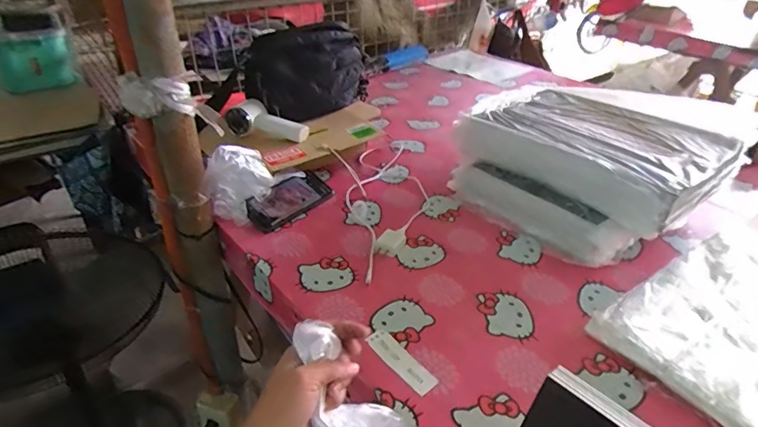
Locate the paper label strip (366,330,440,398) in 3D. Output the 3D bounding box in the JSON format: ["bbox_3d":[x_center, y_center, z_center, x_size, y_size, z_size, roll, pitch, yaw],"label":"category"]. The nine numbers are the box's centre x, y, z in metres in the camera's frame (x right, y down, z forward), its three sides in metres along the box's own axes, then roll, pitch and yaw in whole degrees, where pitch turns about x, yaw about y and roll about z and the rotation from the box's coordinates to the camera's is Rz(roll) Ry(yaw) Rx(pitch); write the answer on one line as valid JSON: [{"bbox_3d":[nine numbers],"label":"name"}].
[{"bbox_3d":[0.027,0.182,0.594,0.031,0.006,0.107,-23,40,-32],"label":"paper label strip"}]

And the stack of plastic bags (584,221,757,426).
[{"bbox_3d":[0.494,0.140,0.607,0.365,0.042,0.273,-20,39,-29],"label":"stack of plastic bags"}]

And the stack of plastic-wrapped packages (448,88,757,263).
[{"bbox_3d":[0.364,-0.096,0.873,0.340,0.137,0.405,-25,41,-34],"label":"stack of plastic-wrapped packages"}]

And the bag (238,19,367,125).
[{"bbox_3d":[-0.148,-0.302,1.009,0.207,0.165,0.211,6,33,7],"label":"bag"}]

